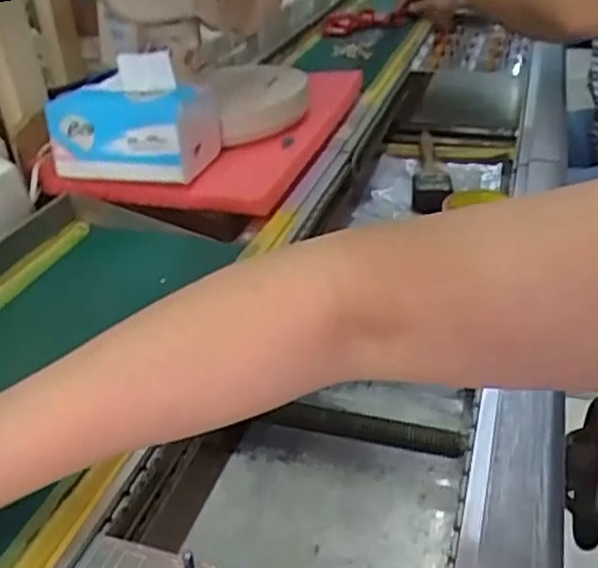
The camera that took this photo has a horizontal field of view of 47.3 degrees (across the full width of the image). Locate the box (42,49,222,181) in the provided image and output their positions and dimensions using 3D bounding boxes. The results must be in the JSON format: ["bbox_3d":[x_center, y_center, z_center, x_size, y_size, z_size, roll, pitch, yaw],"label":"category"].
[{"bbox_3d":[-0.154,-0.164,0.659,0.138,0.083,0.113,6,34,14],"label":"box"}]

